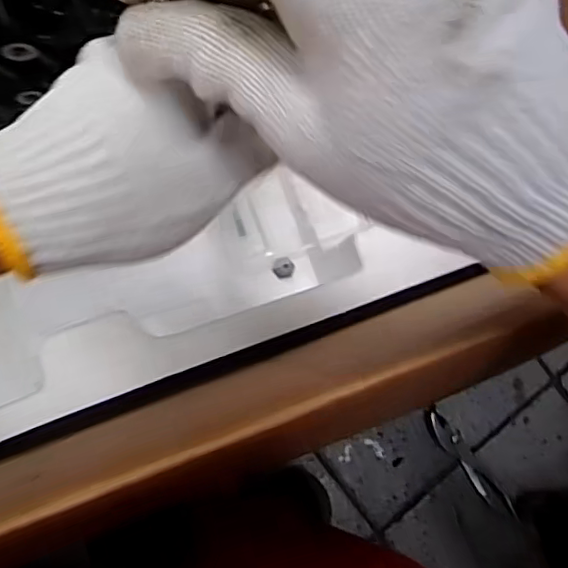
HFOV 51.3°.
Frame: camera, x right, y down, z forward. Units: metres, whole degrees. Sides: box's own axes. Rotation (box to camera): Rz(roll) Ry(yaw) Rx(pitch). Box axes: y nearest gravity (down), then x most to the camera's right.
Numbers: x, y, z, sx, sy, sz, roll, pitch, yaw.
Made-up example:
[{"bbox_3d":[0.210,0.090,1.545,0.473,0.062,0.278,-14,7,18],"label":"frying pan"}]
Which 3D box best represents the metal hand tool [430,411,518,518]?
[{"bbox_3d":[0.237,0.233,0.755,0.027,0.013,0.166,-40,94,-9],"label":"metal hand tool"}]

